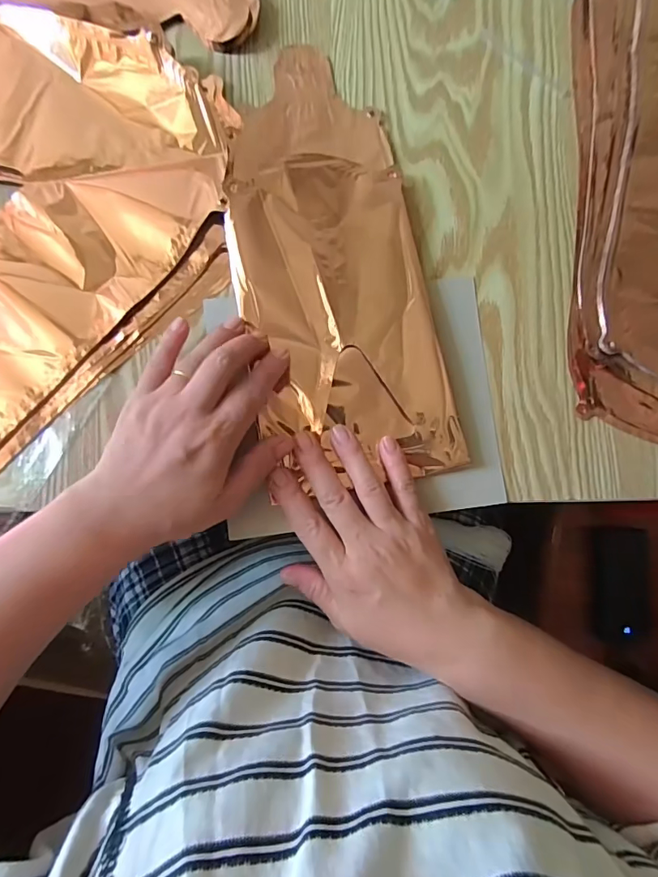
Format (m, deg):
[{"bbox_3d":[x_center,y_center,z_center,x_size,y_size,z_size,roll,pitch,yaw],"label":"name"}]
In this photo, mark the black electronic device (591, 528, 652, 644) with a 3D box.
[{"bbox_3d":[0.414,0.206,0.648,0.085,0.016,0.159,-1,87,-5],"label":"black electronic device"}]

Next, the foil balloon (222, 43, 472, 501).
[{"bbox_3d":[0.000,-0.118,0.321,0.130,0.017,0.301,-16,88,-7],"label":"foil balloon"}]

